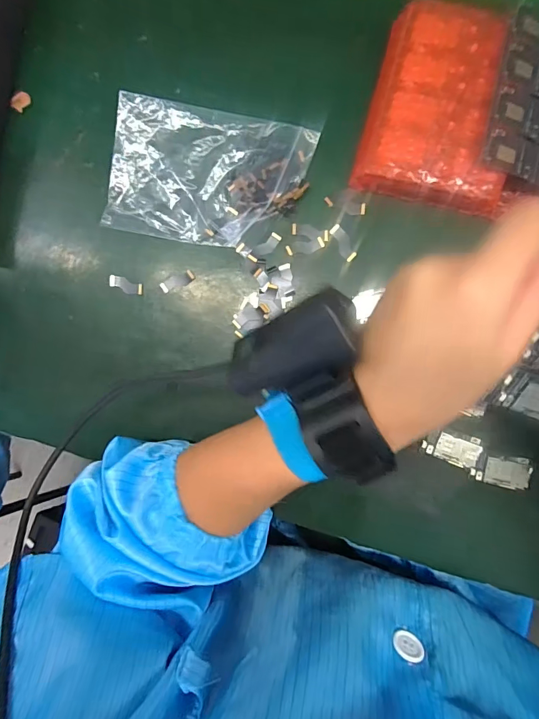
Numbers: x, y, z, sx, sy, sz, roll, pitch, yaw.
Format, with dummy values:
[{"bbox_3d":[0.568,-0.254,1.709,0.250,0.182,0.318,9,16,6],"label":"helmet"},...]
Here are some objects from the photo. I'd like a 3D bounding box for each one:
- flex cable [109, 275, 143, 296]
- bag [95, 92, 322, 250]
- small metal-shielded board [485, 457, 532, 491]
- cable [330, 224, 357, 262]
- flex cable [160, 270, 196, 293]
[{"bbox_3d":[-0.112,-0.057,0.314,0.029,0.004,0.010,19,94,6],"label":"flex cable"},{"bbox_3d":[-0.048,-0.136,0.298,0.147,0.016,0.096,12,93,7],"label":"bag"},{"bbox_3d":[0.164,0.078,0.278,0.029,0.004,0.021,6,92,7],"label":"small metal-shielded board"},{"bbox_3d":[0.053,-0.084,0.292,0.010,0.004,0.027,-30,88,7],"label":"cable"},{"bbox_3d":[-0.071,-0.060,0.310,0.027,0.004,0.010,-20,89,7],"label":"flex cable"}]

